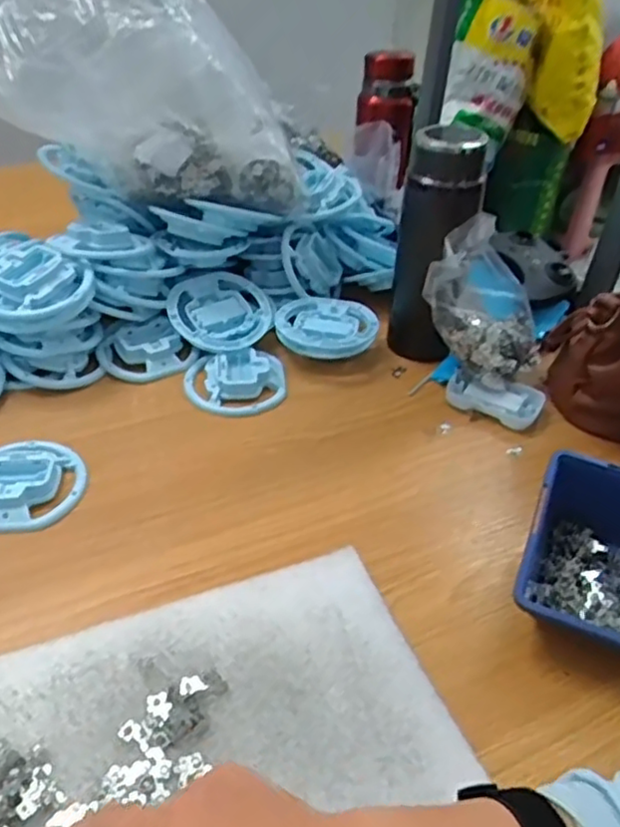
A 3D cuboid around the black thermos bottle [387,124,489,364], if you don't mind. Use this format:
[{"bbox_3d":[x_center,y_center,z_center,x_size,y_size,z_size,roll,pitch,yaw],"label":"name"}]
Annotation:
[{"bbox_3d":[0.118,-0.147,0.642,0.065,0.234,0.061,9,41,7],"label":"black thermos bottle"}]

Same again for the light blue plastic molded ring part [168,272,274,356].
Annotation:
[{"bbox_3d":[-0.093,-0.106,0.700,0.107,0.017,0.104,5,58,-9],"label":"light blue plastic molded ring part"}]

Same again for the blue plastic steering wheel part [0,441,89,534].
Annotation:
[{"bbox_3d":[-0.238,0.057,0.538,0.103,0.021,0.084,-8,41,-12],"label":"blue plastic steering wheel part"}]

